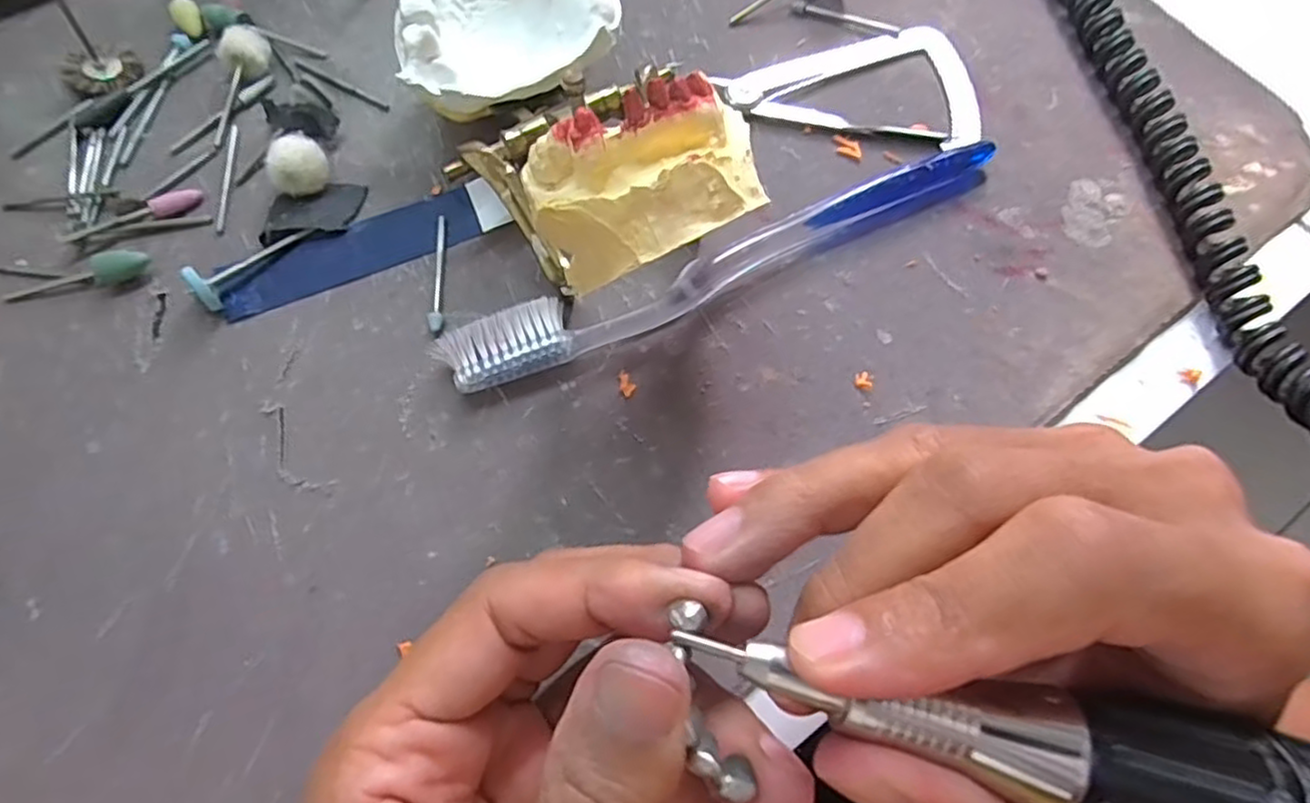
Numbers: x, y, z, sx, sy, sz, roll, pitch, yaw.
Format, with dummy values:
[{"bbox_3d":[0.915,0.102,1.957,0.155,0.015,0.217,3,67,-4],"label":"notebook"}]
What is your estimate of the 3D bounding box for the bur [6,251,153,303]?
[{"bbox_3d":[-0.184,-0.039,0.221,0.046,0.009,0.007,-13,69,-5],"label":"bur"}]

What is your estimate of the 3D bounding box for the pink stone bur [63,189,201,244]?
[{"bbox_3d":[-0.172,-0.061,0.232,0.043,0.005,0.007,-24,71,-9],"label":"pink stone bur"}]

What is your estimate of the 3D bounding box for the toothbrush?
[{"bbox_3d":[0.025,-0.046,0.222,0.188,0.013,0.018,-24,70,-9],"label":"toothbrush"}]

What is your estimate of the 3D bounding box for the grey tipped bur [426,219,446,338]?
[{"bbox_3d":[-0.070,-0.041,0.224,0.004,0.004,0.043,-5,69,-2],"label":"grey tipped bur"}]

